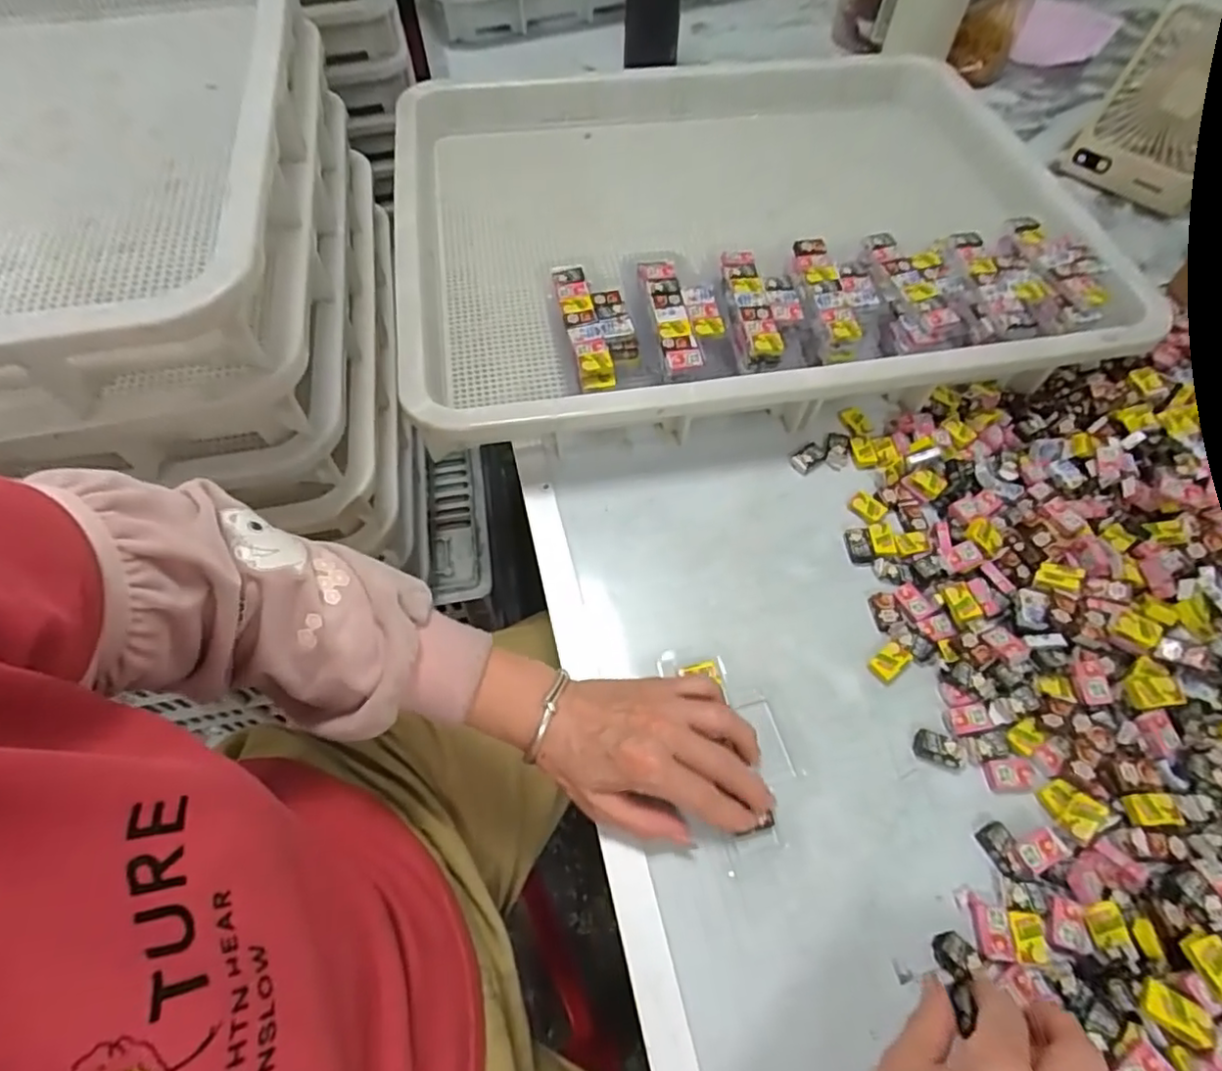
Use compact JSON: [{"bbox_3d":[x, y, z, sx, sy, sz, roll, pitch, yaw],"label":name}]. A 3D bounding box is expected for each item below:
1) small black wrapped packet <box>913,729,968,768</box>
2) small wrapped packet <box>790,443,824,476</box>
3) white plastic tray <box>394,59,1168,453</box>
[{"bbox_3d":[0.210,0.135,0.403,0.031,0.008,0.018,19,61,12],"label":"small black wrapped packet"},{"bbox_3d":[0.163,-0.064,0.523,0.032,0.005,0.020,-35,64,-19],"label":"small wrapped packet"},{"bbox_3d":[0.140,-0.307,0.629,0.666,0.078,0.486,-10,59,-5],"label":"white plastic tray"}]

